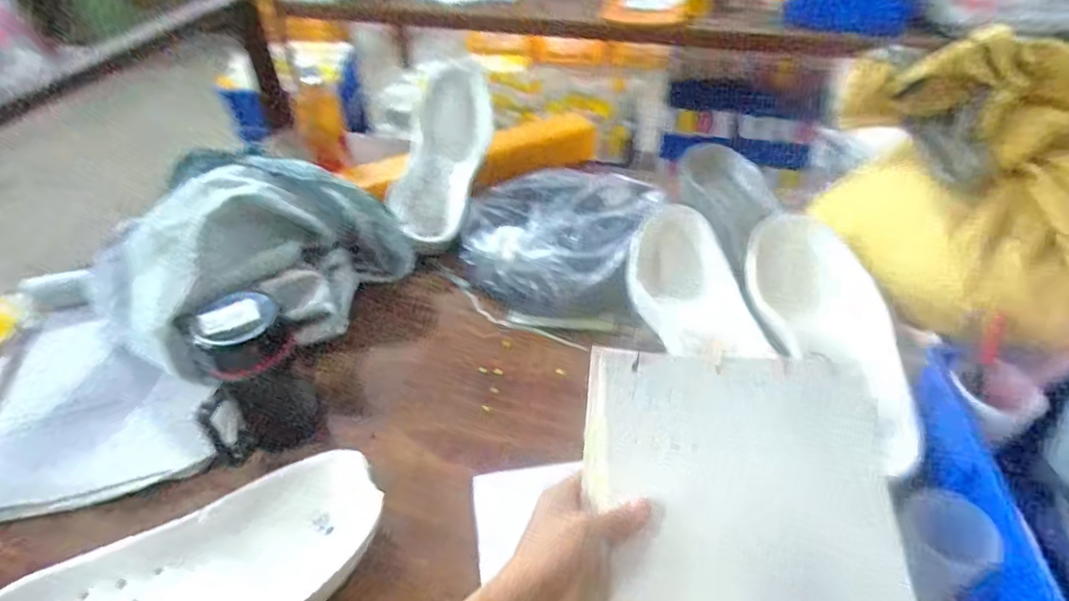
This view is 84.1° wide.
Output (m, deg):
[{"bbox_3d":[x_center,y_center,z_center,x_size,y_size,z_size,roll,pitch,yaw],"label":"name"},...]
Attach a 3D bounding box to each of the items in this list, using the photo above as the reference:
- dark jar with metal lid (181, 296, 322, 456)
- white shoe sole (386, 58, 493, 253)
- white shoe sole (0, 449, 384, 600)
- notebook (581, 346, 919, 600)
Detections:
[{"bbox_3d":[-0.259,0.065,0.563,0.074,0.160,0.064,-24,47,-23],"label":"dark jar with metal lid"},{"bbox_3d":[-0.131,-0.209,0.847,0.104,0.044,0.313,5,68,7],"label":"white shoe sole"},{"bbox_3d":[-0.265,0.216,0.450,0.297,0.052,0.110,-24,47,-23],"label":"white shoe sole"},{"bbox_3d":[0.145,0.182,0.414,0.230,0.021,0.296,4,65,-1],"label":"notebook"}]

